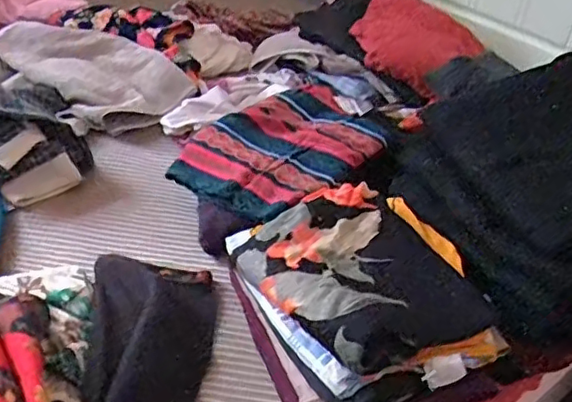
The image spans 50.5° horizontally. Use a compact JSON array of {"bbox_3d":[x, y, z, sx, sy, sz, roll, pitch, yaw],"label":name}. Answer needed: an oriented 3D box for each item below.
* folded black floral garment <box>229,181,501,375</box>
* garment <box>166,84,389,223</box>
[{"bbox_3d":[0.079,0.068,0.632,0.183,0.042,0.234,-20,44,-32],"label":"folded black floral garment"},{"bbox_3d":[0.001,-0.074,0.848,0.210,0.058,0.270,31,43,29],"label":"garment"}]

